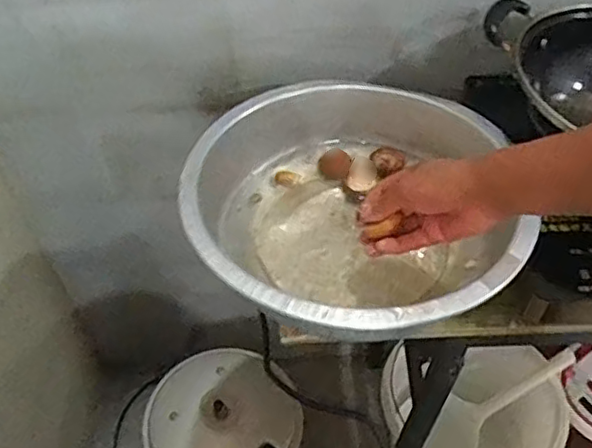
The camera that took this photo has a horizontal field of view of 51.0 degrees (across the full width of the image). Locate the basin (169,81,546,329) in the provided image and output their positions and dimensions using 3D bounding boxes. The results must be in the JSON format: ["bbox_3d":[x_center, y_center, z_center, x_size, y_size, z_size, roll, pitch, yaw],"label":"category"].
[{"bbox_3d":[0.057,-0.013,0.733,0.371,0.116,0.368,-1,49,1],"label":"basin"}]

